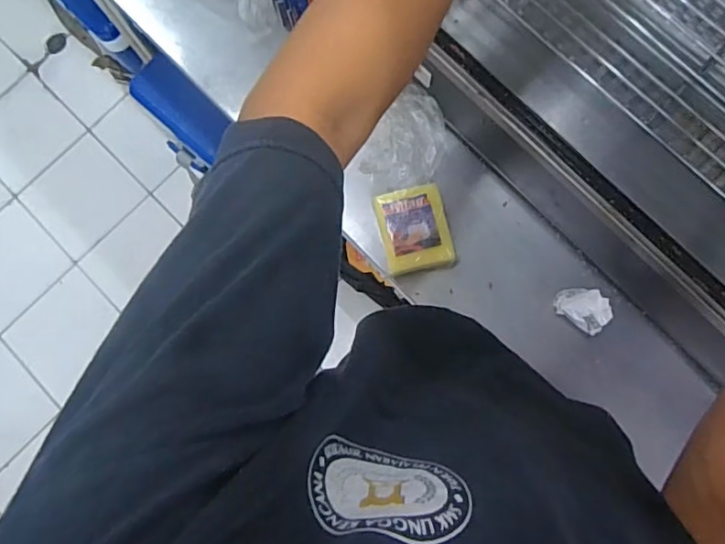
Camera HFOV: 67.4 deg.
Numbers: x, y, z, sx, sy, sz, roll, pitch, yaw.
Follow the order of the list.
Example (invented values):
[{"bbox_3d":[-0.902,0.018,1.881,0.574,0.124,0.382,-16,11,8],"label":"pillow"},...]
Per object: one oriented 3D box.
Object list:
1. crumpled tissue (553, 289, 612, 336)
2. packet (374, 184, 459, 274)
[{"bbox_3d":[0.265,0.043,0.655,0.065,0.035,0.048,37,84,9],"label":"crumpled tissue"},{"bbox_3d":[0.064,-0.051,0.687,0.088,0.036,0.106,-12,79,1],"label":"packet"}]

